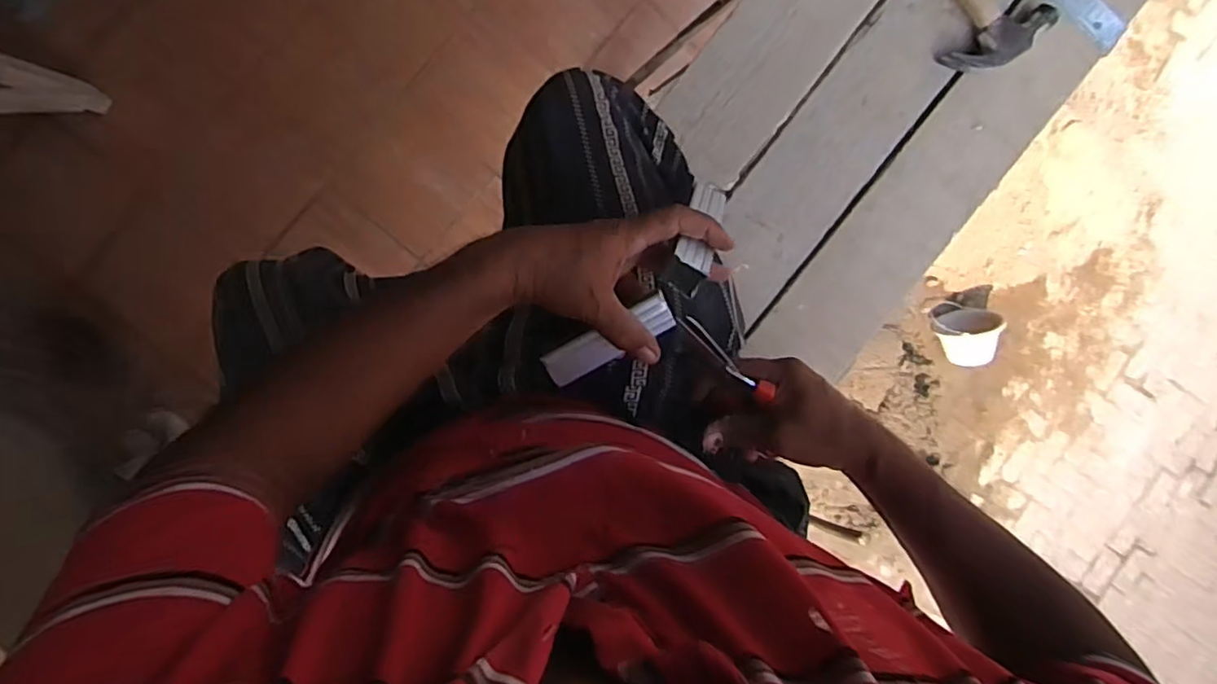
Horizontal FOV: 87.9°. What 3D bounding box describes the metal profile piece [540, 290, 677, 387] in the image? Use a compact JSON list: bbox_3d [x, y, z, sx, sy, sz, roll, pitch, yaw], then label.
[{"bbox_3d":[0.000,0.000,0.483,0.105,0.015,0.028,-30,96,9],"label":"metal profile piece"}]

